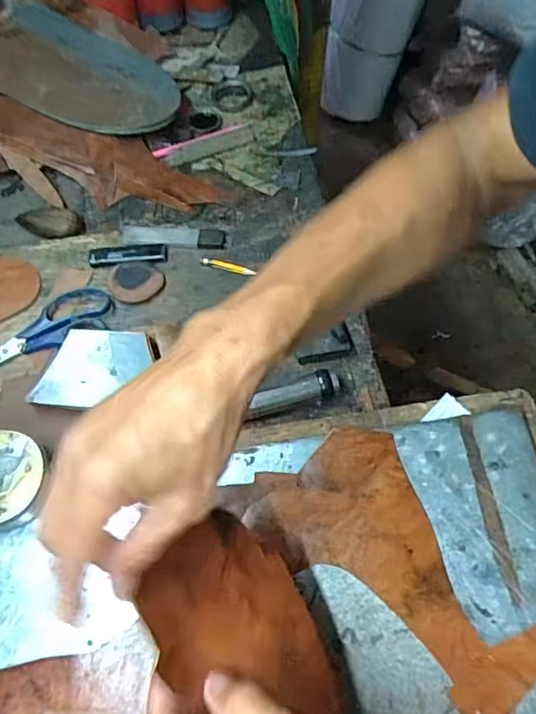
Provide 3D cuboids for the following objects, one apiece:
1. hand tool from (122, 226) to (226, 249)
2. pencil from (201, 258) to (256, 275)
[{"bbox_3d":[-0.106,-0.133,0.590,0.115,0.007,0.030,8,56,-1],"label":"hand tool"},{"bbox_3d":[-0.044,-0.096,0.568,0.059,0.004,0.011,17,56,5],"label":"pencil"}]

